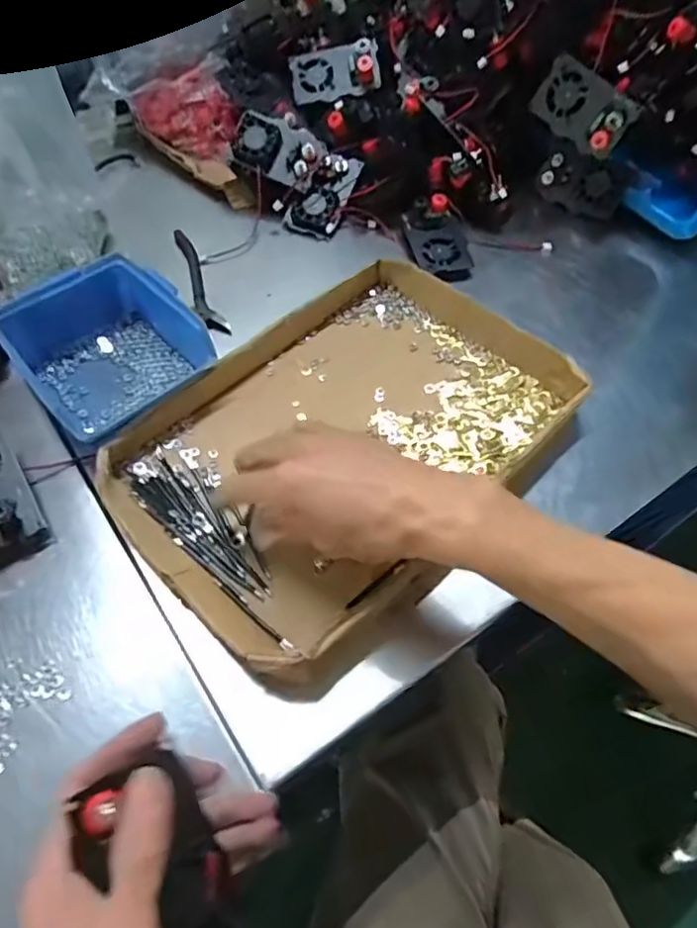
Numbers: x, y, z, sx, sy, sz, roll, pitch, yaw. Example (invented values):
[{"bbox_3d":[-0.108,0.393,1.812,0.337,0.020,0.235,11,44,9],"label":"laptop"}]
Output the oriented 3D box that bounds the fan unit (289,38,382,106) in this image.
[{"bbox_3d":[-0.014,-0.414,0.629,0.091,0.024,0.055,-13,88,9],"label":"fan unit"}]

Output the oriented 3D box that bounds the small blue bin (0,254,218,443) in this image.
[{"bbox_3d":[-0.193,-0.095,0.479,0.142,0.058,0.128,40,65,22],"label":"small blue bin"}]

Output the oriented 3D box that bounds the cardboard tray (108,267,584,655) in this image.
[{"bbox_3d":[0.002,-0.026,0.463,0.335,0.033,0.229,-38,65,-22],"label":"cardboard tray"}]

